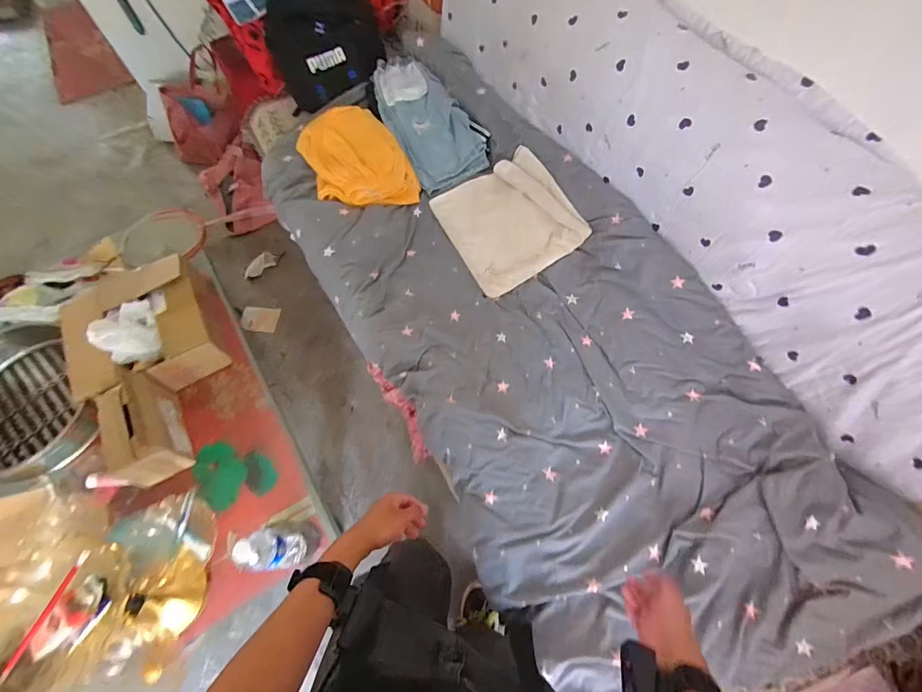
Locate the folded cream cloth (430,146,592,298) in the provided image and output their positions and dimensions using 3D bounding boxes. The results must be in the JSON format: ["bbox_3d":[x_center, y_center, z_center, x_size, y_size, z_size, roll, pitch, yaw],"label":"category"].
[{"bbox_3d":[0.129,-0.348,1.152,0.319,0.025,0.347,-31,74,6],"label":"folded cream cloth"}]

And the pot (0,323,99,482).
[{"bbox_3d":[-1.077,0.167,0.977,0.346,0.150,0.348,0,65,0],"label":"pot"}]

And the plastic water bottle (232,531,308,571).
[{"bbox_3d":[-0.360,0.394,0.802,0.072,0.230,0.066,-6,65,-3],"label":"plastic water bottle"}]

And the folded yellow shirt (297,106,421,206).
[{"bbox_3d":[-0.315,-0.557,1.245,0.278,0.104,0.372,-23,67,-10],"label":"folded yellow shirt"}]

